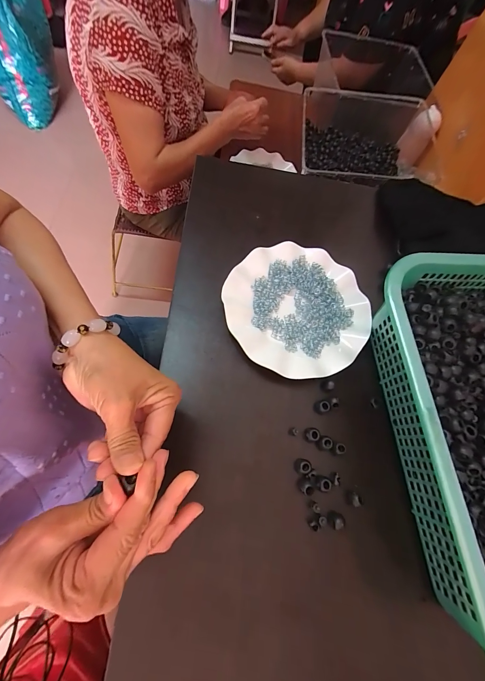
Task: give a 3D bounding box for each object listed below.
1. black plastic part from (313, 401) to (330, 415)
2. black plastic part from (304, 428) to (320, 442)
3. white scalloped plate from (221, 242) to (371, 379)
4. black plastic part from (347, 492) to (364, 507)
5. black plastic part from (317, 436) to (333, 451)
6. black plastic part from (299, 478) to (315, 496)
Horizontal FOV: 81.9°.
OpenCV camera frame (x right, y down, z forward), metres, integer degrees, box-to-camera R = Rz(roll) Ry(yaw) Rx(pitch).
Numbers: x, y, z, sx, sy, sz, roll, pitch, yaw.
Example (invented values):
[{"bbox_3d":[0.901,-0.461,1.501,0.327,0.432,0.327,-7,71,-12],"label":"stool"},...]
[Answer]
[{"bbox_3d":[0.095,0.080,0.334,0.015,0.015,0.014,3,69,-7],"label":"black plastic part"},{"bbox_3d":[0.080,0.108,0.321,0.013,0.017,0.015,-3,69,-9],"label":"black plastic part"},{"bbox_3d":[0.071,-0.040,0.363,0.177,0.040,0.179,3,69,-7],"label":"white scalloped plate"},{"bbox_3d":[0.120,0.171,0.299,0.011,0.017,0.012,3,69,-7],"label":"black plastic part"},{"bbox_3d":[0.093,0.118,0.319,0.015,0.014,0.015,3,69,-7],"label":"black plastic part"},{"bbox_3d":[0.068,0.157,0.301,0.015,0.017,0.016,10,68,-4],"label":"black plastic part"}]

